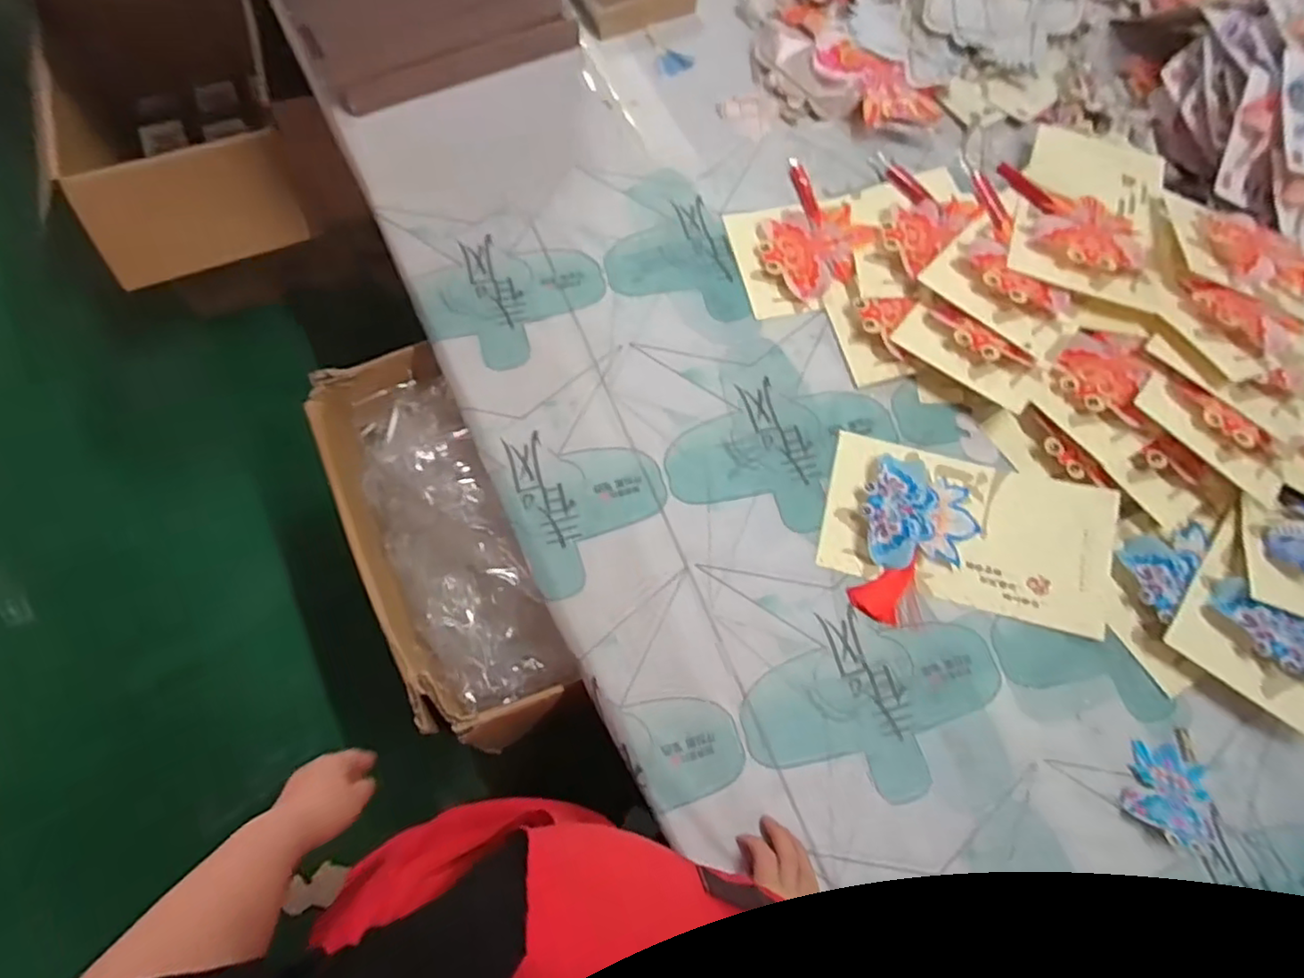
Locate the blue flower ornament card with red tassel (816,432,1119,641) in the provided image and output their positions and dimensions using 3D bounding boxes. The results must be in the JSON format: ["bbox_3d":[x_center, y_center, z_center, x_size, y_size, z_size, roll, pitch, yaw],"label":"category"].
[{"bbox_3d":[0.361,0.059,0.728,0.320,0.020,0.201,13,71,1],"label":"blue flower ornament card with red tassel"}]

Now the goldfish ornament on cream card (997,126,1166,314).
[{"bbox_3d":[0.568,-0.375,0.849,0.205,0.040,0.342,20,58,11],"label":"goldfish ornament on cream card"}]

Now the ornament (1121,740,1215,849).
[{"bbox_3d":[0.534,0.312,0.655,0.087,0.026,0.088,28,73,8],"label":"ornament"}]

